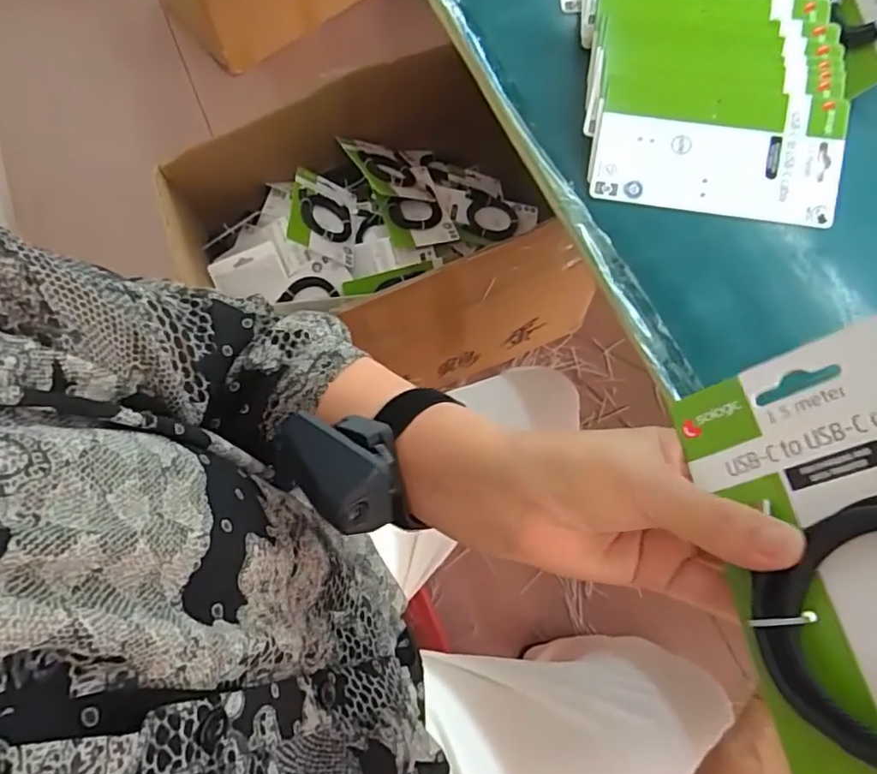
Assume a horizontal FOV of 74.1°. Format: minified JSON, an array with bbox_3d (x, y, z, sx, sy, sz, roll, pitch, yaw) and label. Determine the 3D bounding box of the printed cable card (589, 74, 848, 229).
[{"bbox_3d":[0.218,-0.185,0.453,0.180,0.006,0.104,10,87,5],"label":"printed cable card"}]

